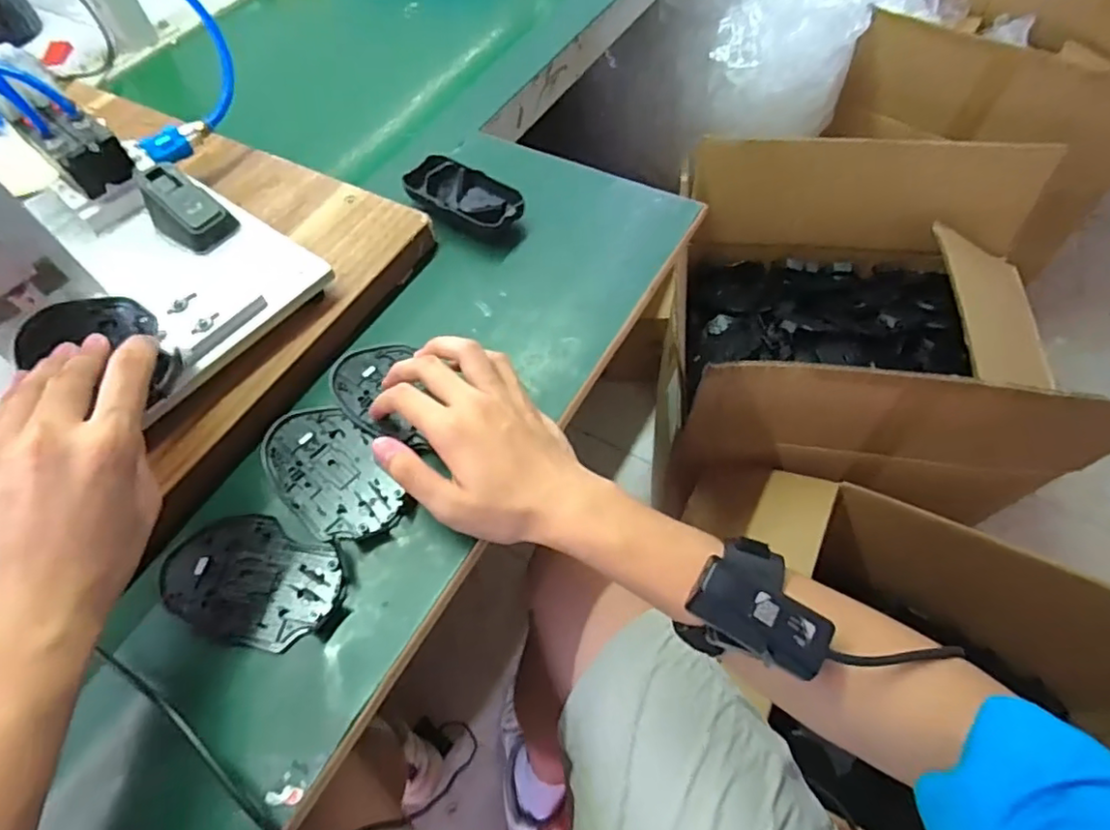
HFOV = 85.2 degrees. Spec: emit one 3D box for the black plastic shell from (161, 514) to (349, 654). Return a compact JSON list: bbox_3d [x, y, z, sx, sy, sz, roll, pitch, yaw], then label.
[{"bbox_3d":[-0.187,0.104,0.377,0.119,0.007,0.071,16,61,11],"label":"black plastic shell"}]

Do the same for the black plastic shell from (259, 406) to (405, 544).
[{"bbox_3d":[-0.155,0.038,0.414,0.114,0.007,0.066,39,67,22],"label":"black plastic shell"}]

